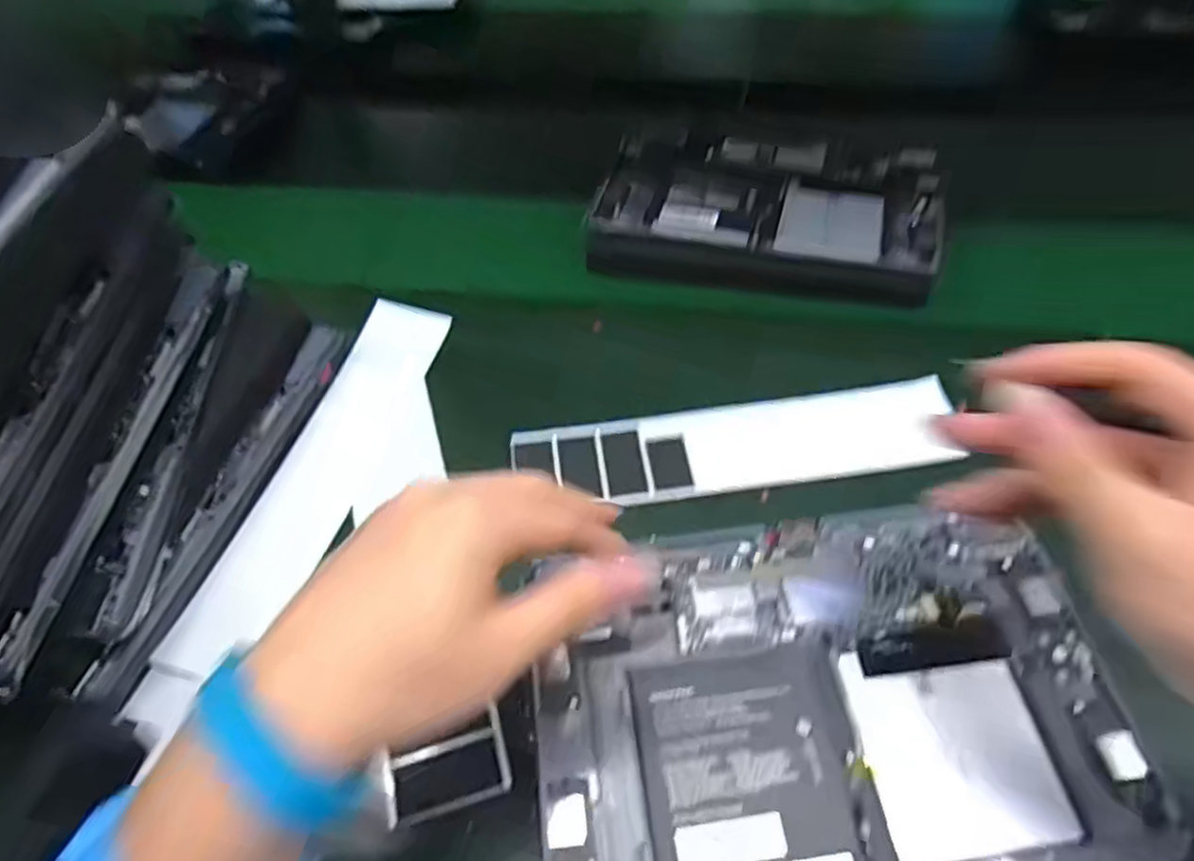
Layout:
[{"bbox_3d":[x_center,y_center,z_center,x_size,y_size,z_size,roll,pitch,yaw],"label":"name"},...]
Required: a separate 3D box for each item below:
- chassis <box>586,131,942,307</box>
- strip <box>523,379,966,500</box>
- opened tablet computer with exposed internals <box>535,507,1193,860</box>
[{"bbox_3d":[0.129,-0.170,0.560,0.246,0.022,0.177,11,55,11],"label":"chassis"},{"bbox_3d":[0.077,0.006,0.437,0.251,0.018,0.065,-6,53,4],"label":"strip"},{"bbox_3d":[0.100,0.118,0.327,0.253,0.010,0.158,-8,53,-3],"label":"opened tablet computer with exposed internals"}]

